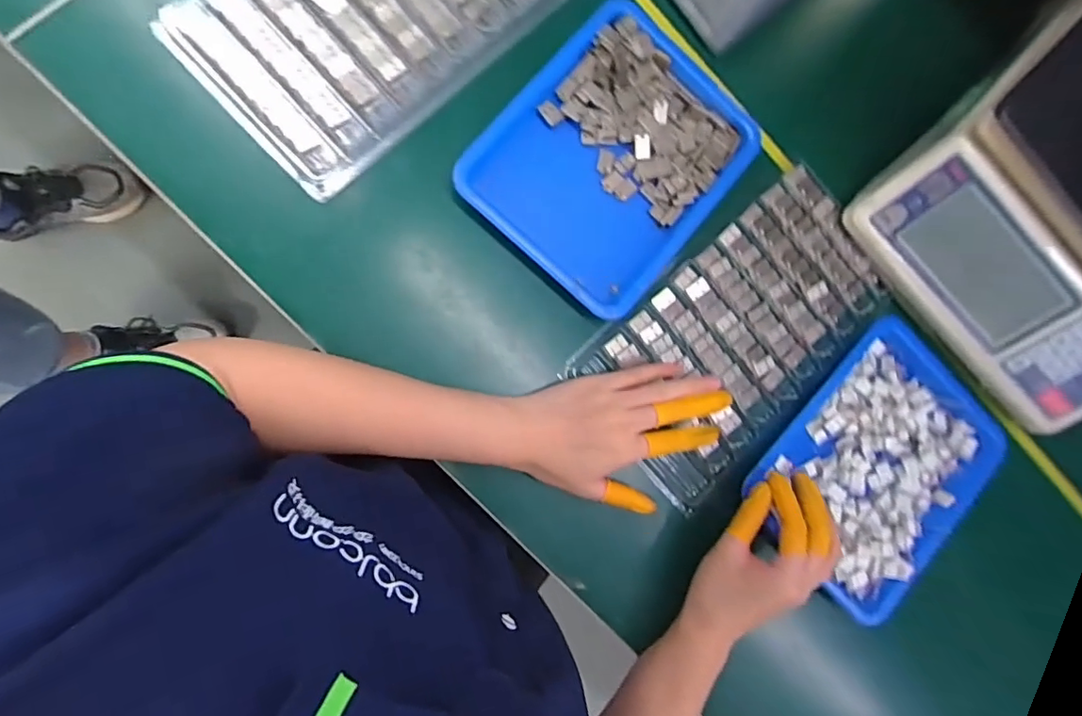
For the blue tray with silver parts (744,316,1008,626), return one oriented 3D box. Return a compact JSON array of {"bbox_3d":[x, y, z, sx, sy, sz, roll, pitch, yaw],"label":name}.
[{"bbox_3d":[0.289,0.091,0.481,0.162,0.030,0.213,43,84,-7],"label":"blue tray with silver parts"}]

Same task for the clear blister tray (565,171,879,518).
[{"bbox_3d":[0.172,-0.021,0.478,0.272,0.023,0.155,-41,96,-6],"label":"clear blister tray"}]

